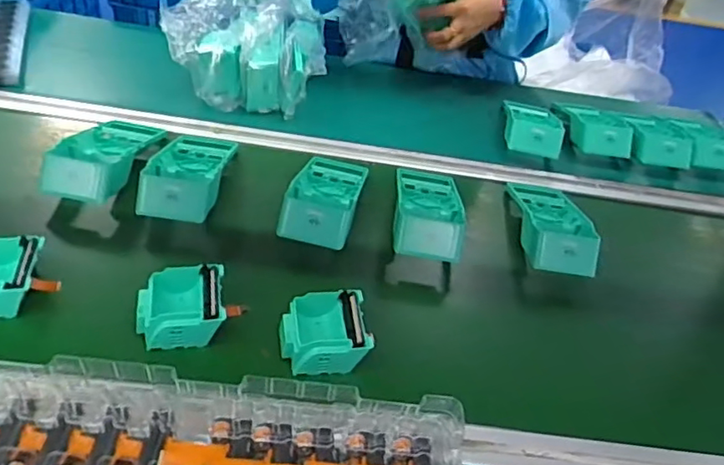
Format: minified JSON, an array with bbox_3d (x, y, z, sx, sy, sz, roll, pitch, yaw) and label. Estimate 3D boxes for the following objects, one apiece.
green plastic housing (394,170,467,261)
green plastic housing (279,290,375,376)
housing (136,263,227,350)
[{"bbox_3d":[0.087,-0.041,0.747,0.092,0.050,0.203,8,41,0],"label":"green plastic housing"},{"bbox_3d":[-0.037,0.098,0.562,0.082,0.032,0.077,-4,42,-13],"label":"green plastic housing"},{"bbox_3d":[-0.176,0.075,0.563,0.084,0.036,0.083,-5,42,-14],"label":"housing"}]

